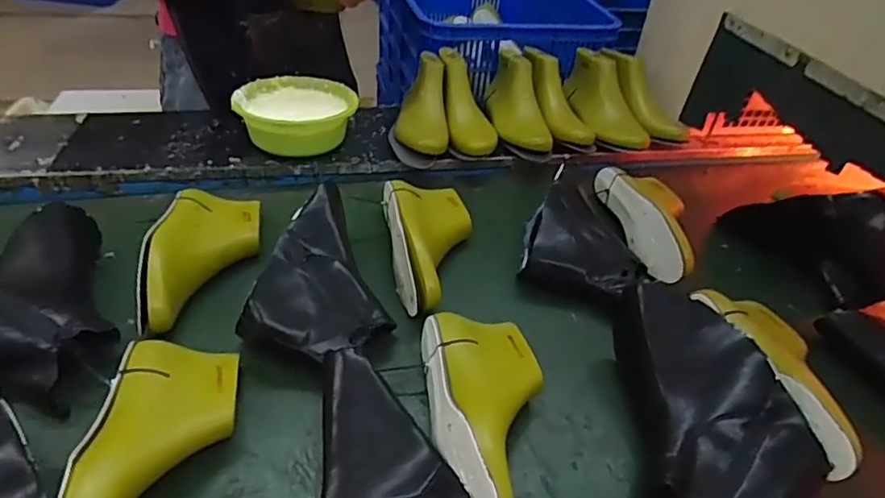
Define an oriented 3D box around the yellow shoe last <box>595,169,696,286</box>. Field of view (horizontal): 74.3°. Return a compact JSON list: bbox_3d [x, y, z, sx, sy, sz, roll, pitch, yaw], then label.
[{"bbox_3d":[0.327,-0.052,0.869,0.108,0.068,0.256,-2,40,-10],"label":"yellow shoe last"}]

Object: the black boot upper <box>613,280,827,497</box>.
[{"bbox_3d":[0.274,0.163,0.572,0.143,0.104,0.287,1,39,-6],"label":"black boot upper"}]

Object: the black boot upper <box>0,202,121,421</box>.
[{"bbox_3d":[-0.457,0.055,0.635,0.160,0.079,0.305,-17,44,-26],"label":"black boot upper"}]

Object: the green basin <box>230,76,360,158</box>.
[{"bbox_3d":[-0.239,-0.217,0.968,0.191,0.072,0.173,1,39,-6],"label":"green basin"}]

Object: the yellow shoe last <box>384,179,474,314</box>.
[{"bbox_3d":[-0.011,-0.021,0.772,0.121,0.074,0.242,-2,40,-11],"label":"yellow shoe last"}]

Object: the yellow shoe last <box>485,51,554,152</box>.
[{"bbox_3d":[0.129,-0.262,1.049,0.078,0.081,0.246,-5,58,-14],"label":"yellow shoe last"}]

